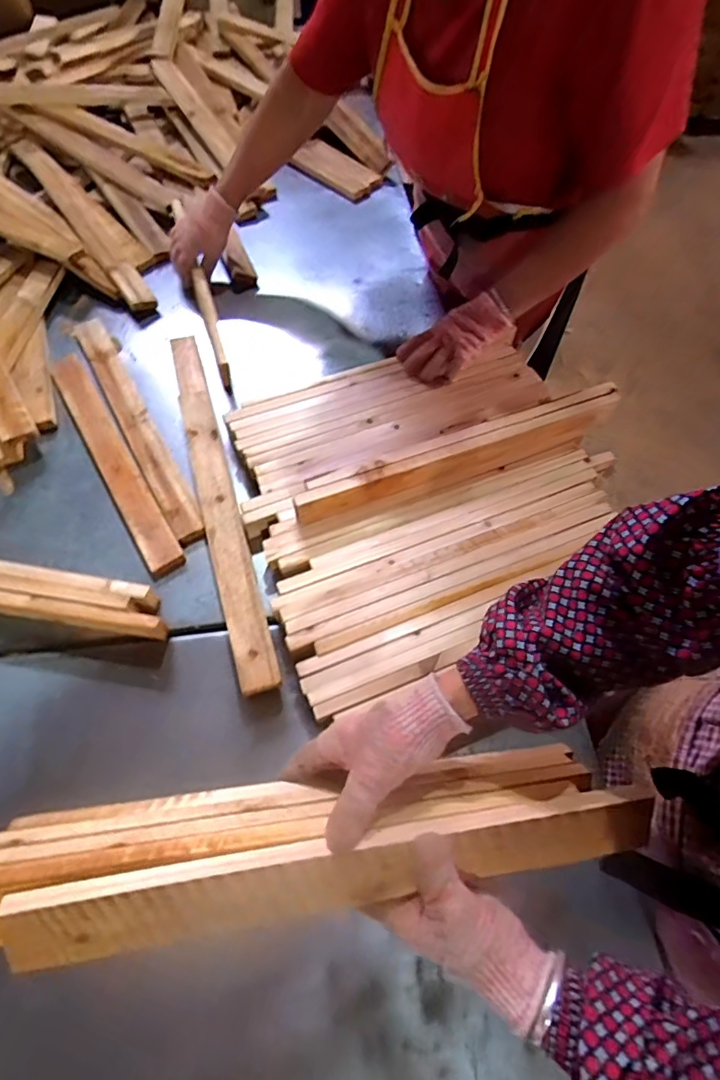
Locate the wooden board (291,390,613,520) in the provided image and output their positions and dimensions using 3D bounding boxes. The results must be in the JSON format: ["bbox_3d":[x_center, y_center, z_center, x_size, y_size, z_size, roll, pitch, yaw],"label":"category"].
[{"bbox_3d":[0.157,-0.116,0.723,0.514,0.047,0.038,-20,66,-11],"label":"wooden board"}]

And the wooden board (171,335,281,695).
[{"bbox_3d":[-0.216,-0.088,0.745,0.059,0.036,0.635,-15,65,-9],"label":"wooden board"}]

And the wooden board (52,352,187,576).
[{"bbox_3d":[-0.380,-0.131,0.768,0.047,0.015,0.437,-29,66,-15],"label":"wooden board"}]

